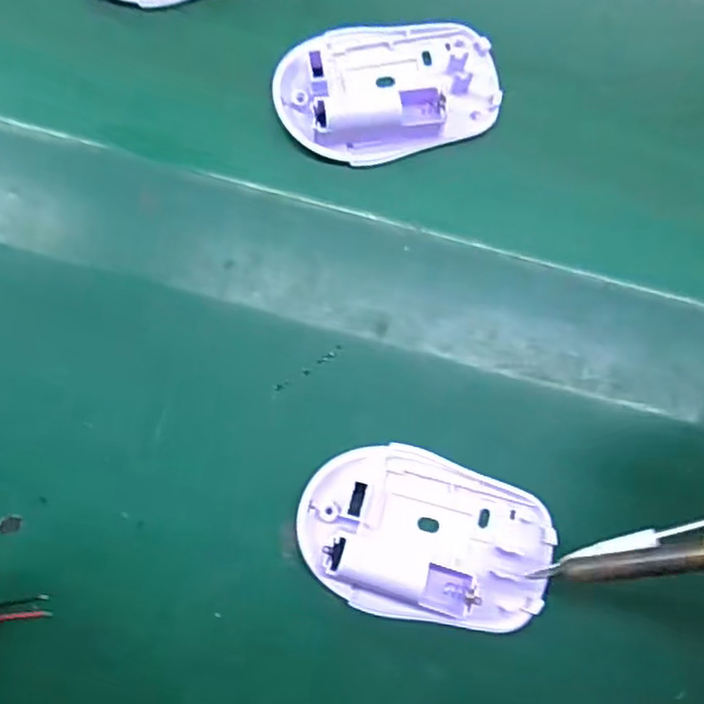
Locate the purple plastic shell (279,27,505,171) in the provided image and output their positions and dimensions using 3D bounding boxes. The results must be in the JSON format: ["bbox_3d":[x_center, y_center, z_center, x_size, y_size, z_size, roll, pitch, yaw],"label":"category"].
[{"bbox_3d":[0.016,-0.115,0.284,0.094,0.016,0.059,-12,83,-5],"label":"purple plastic shell"}]

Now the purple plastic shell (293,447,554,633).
[{"bbox_3d":[0.029,0.071,0.255,0.095,0.018,0.062,8,82,-2],"label":"purple plastic shell"}]

